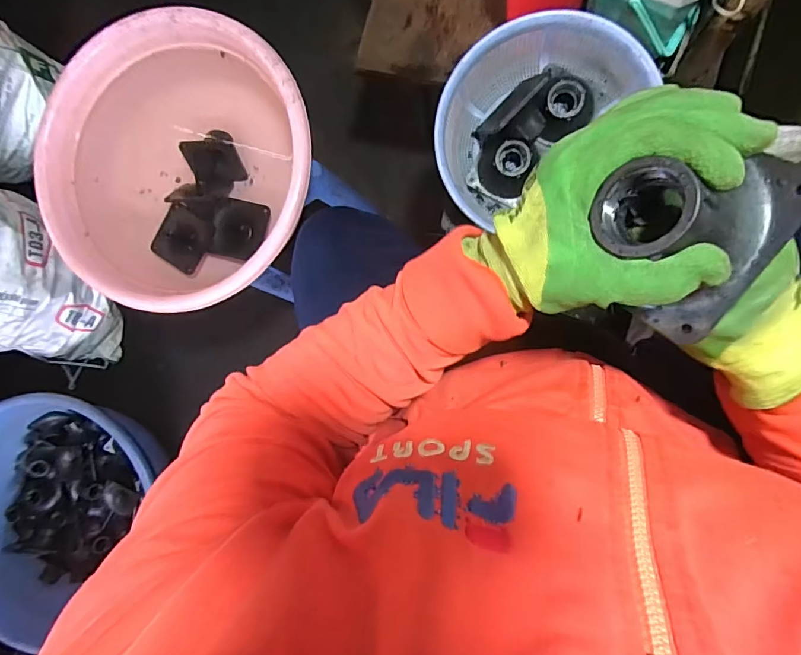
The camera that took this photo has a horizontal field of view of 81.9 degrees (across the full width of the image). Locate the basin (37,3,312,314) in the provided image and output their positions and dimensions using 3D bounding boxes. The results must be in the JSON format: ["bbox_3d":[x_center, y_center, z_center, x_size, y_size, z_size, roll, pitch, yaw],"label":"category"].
[{"bbox_3d":[-0.325,-0.242,0.714,0.409,0.119,0.413,0,89,9],"label":"basin"}]

